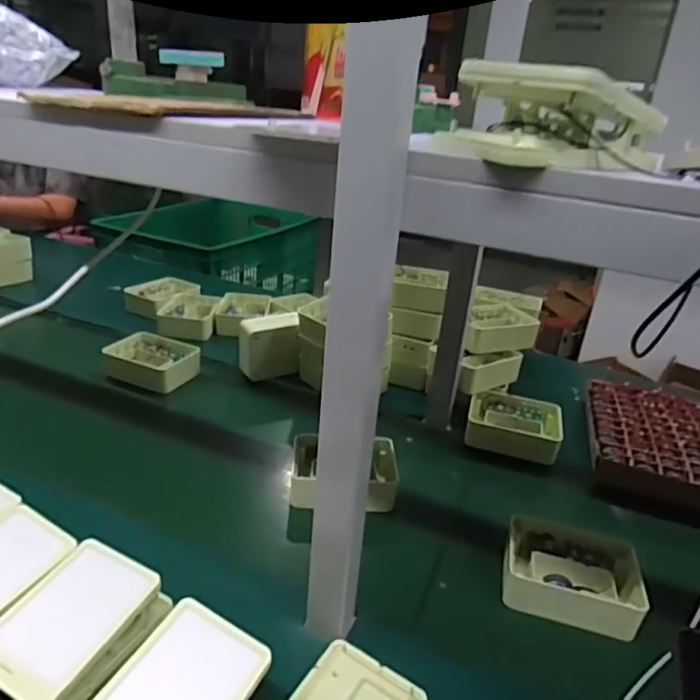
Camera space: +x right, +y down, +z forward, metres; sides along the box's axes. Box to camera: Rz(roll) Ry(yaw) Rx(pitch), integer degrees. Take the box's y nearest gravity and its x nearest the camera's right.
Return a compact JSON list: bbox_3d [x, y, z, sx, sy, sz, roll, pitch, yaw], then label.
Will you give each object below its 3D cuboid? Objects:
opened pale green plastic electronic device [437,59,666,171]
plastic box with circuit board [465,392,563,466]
[{"bbox_3d":[0.143,-0.163,0.393,0.133,0.056,0.110,-17,33,-39],"label":"opened pale green plastic electronic device"},{"bbox_3d":[0.263,0.124,0.901,0.145,0.048,0.104,11,25,12],"label":"plastic box with circuit board"}]

